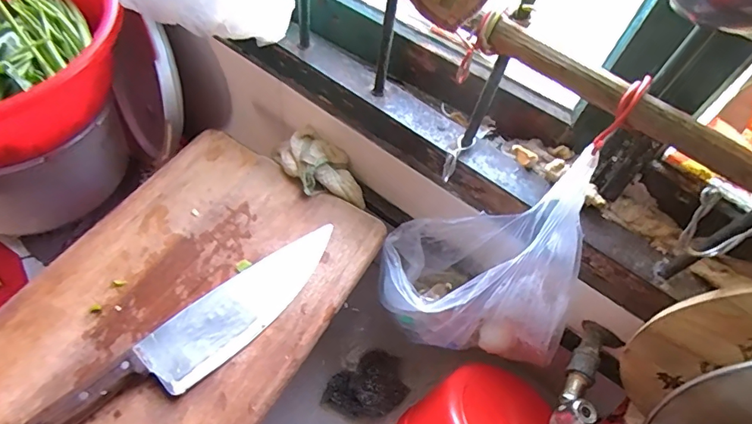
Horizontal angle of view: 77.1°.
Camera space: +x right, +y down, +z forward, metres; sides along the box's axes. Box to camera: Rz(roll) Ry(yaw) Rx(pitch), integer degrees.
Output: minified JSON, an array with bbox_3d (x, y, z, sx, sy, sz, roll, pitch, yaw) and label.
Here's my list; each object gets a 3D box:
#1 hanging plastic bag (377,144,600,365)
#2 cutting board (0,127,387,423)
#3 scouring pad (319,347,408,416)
[{"bbox_3d":[0.123,0.048,0.509,0.195,0.286,0.119,9,58,-2],"label":"hanging plastic bag"},{"bbox_3d":[-0.202,0.089,0.512,0.285,0.035,0.386,30,60,10],"label":"cutting board"},{"bbox_3d":[-0.012,0.248,0.665,0.117,0.038,0.085,-30,67,-23],"label":"scouring pad"}]

